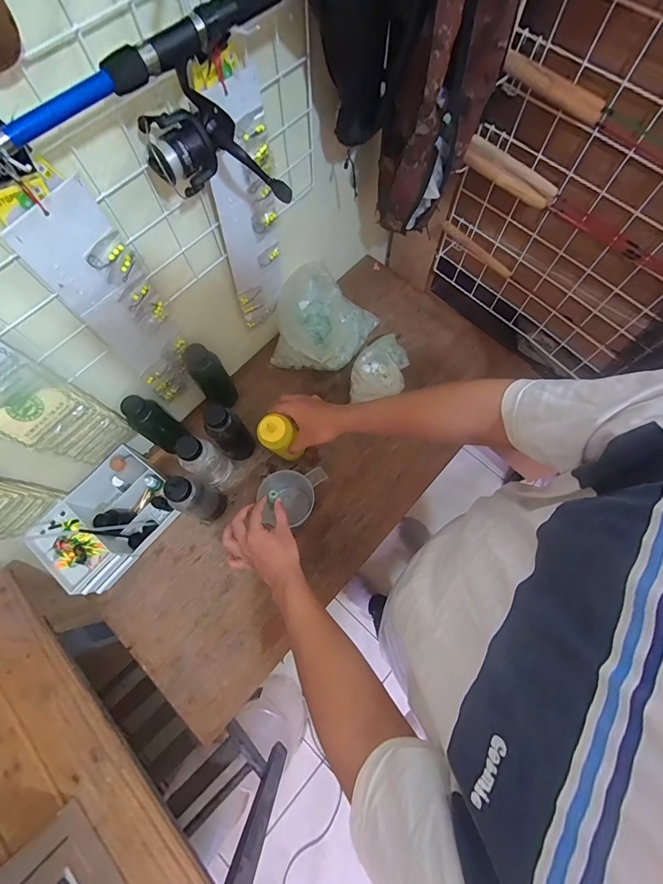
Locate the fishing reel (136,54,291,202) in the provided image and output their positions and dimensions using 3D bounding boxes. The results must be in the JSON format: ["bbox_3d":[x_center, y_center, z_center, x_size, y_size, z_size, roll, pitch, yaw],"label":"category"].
[{"bbox_3d":[-0.126,-0.325,0.396,0.139,0.111,0.068,-11,71,-2],"label":"fishing reel"}]

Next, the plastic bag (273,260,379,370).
[{"bbox_3d":[-0.017,-0.254,0.797,0.171,0.131,0.195,26,73,10],"label":"plastic bag"}]

